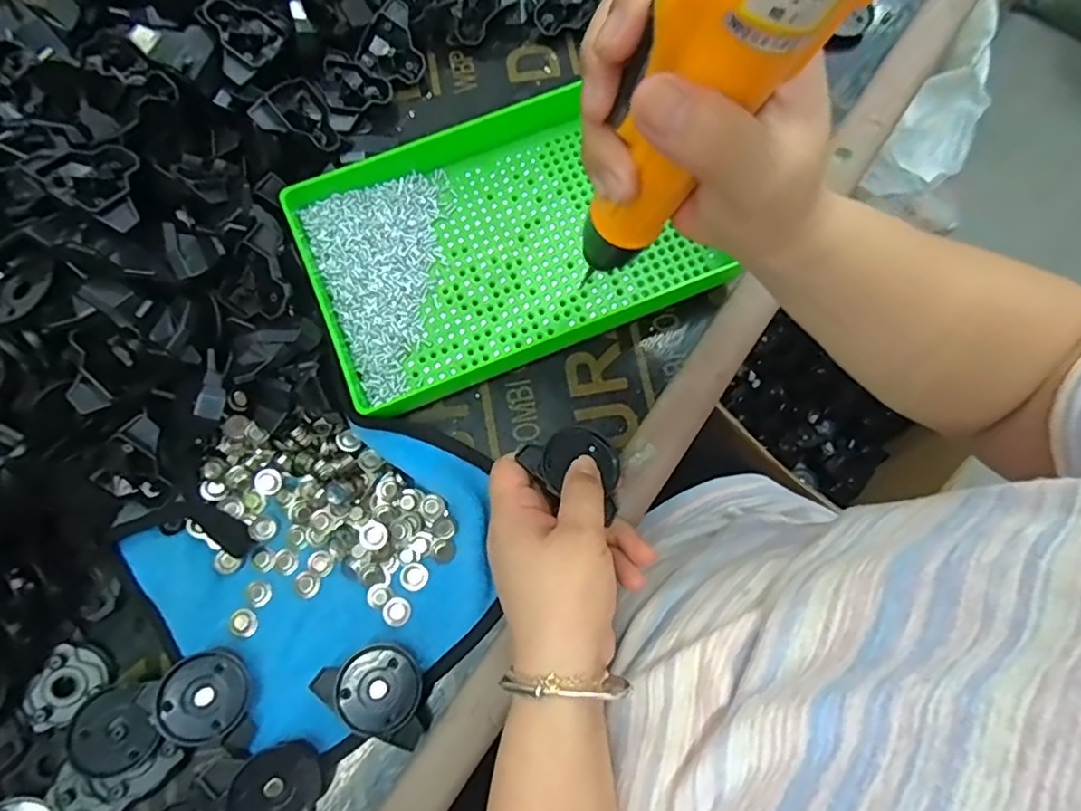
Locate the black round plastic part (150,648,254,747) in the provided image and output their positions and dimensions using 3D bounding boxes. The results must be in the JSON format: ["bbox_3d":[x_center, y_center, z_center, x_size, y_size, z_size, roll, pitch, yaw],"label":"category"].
[{"bbox_3d":[-0.175,0.151,0.311,0.042,0.006,0.043,13,56,-20],"label":"black round plastic part"}]

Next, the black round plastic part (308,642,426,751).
[{"bbox_3d":[-0.084,0.151,0.316,0.060,0.015,0.042,38,56,5],"label":"black round plastic part"}]

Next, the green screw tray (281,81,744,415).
[{"bbox_3d":[-0.028,-0.104,0.369,0.223,0.026,0.163,-23,79,-6],"label":"green screw tray"}]

